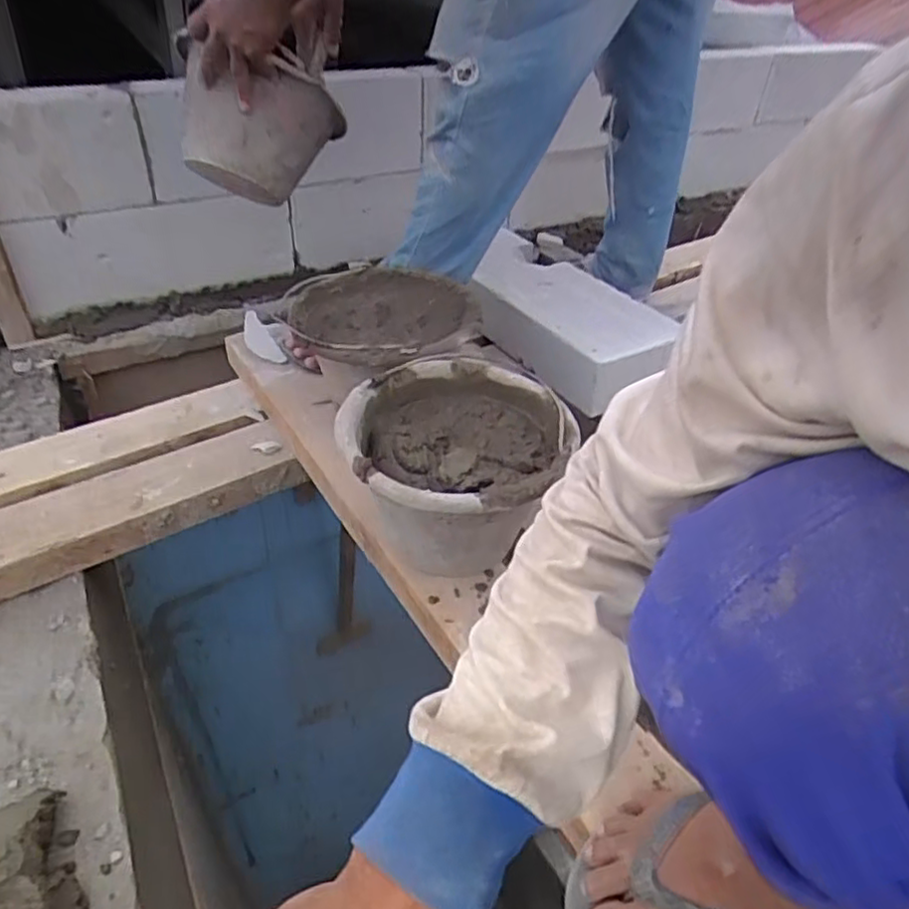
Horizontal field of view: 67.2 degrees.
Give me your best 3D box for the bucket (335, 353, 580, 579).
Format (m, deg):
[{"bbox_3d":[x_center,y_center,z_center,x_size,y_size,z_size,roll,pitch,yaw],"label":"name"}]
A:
[{"bbox_3d":[0.002,0.019,0.773,0.229,0.160,0.256,11,38,10],"label":"bucket"}]

